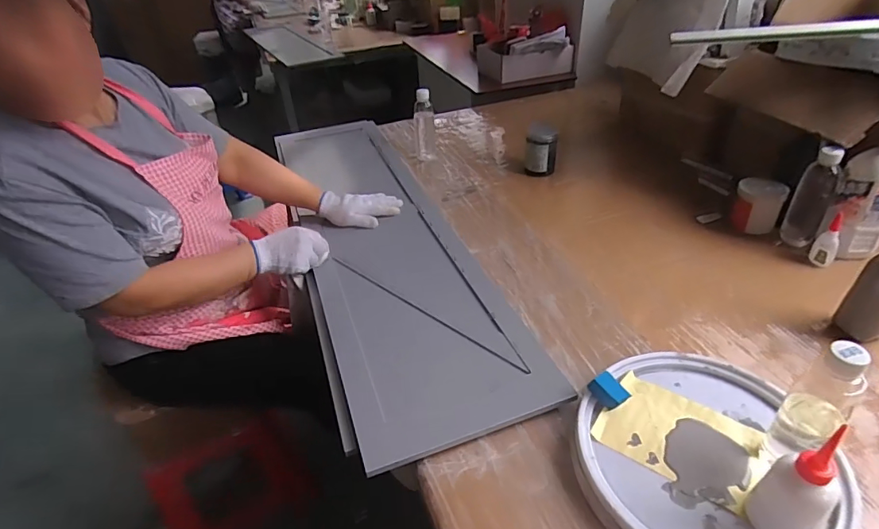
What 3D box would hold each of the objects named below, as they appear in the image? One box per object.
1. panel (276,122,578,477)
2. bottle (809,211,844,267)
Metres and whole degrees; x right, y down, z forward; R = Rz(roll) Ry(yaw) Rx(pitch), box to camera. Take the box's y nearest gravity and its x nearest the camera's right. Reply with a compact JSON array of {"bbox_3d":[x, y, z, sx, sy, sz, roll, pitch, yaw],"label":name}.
[{"bbox_3d":[-0.161,-0.105,1.106,0.295,0.029,1.196,-15,38,-14],"label":"panel"},{"bbox_3d":[0.706,-0.042,0.886,0.037,0.100,0.030,24,45,33],"label":"bottle"}]

